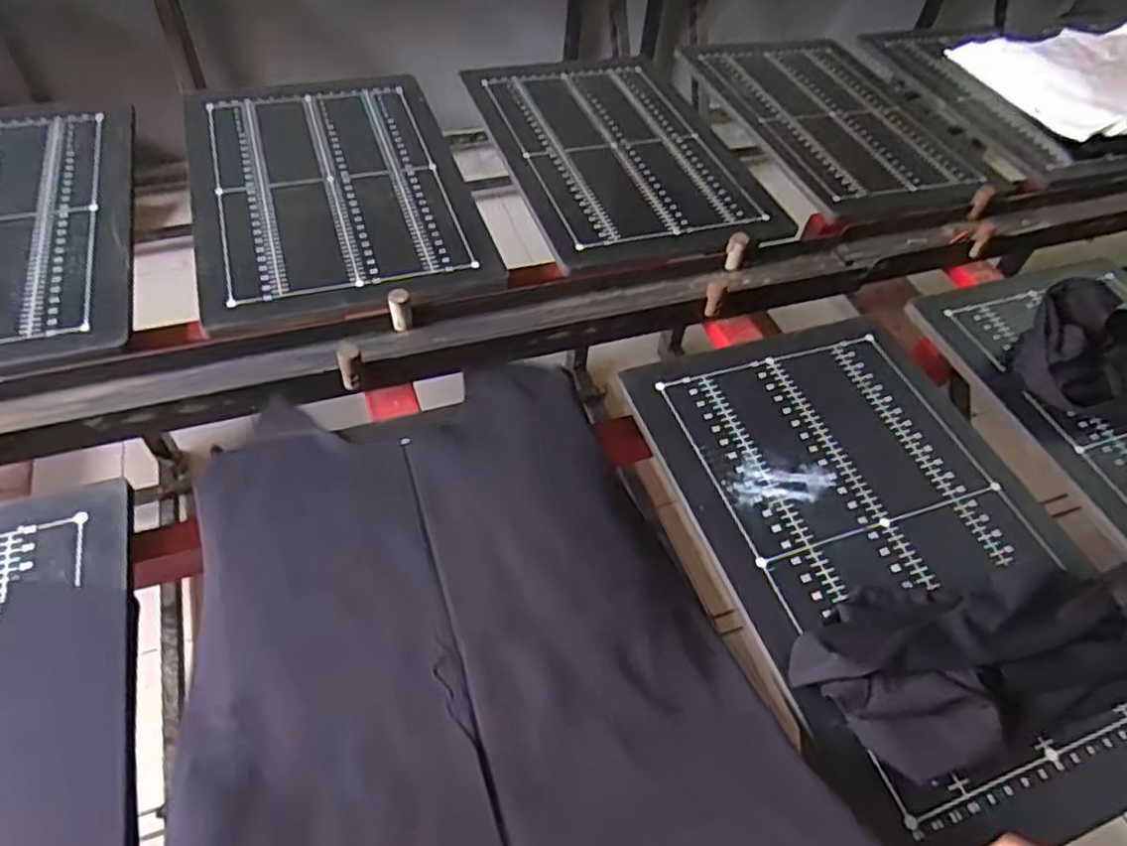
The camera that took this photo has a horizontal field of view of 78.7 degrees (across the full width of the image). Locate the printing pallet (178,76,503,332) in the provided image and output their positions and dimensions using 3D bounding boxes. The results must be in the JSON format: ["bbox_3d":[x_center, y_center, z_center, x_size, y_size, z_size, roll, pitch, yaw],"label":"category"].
[{"bbox_3d":[-0.366,-0.387,1.079,0.398,0.020,0.665,-13,53,-17],"label":"printing pallet"}]

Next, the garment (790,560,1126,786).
[{"bbox_3d":[0.409,0.206,0.654,0.370,0.055,0.161,-12,52,-16],"label":"garment"}]

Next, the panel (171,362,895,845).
[{"bbox_3d":[-0.081,0.188,0.589,0.475,0.110,0.623,-12,52,-16],"label":"panel"}]

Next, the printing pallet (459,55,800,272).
[{"bbox_3d":[0.090,-0.501,1.227,0.411,0.021,0.633,-11,52,-16],"label":"printing pallet"}]

